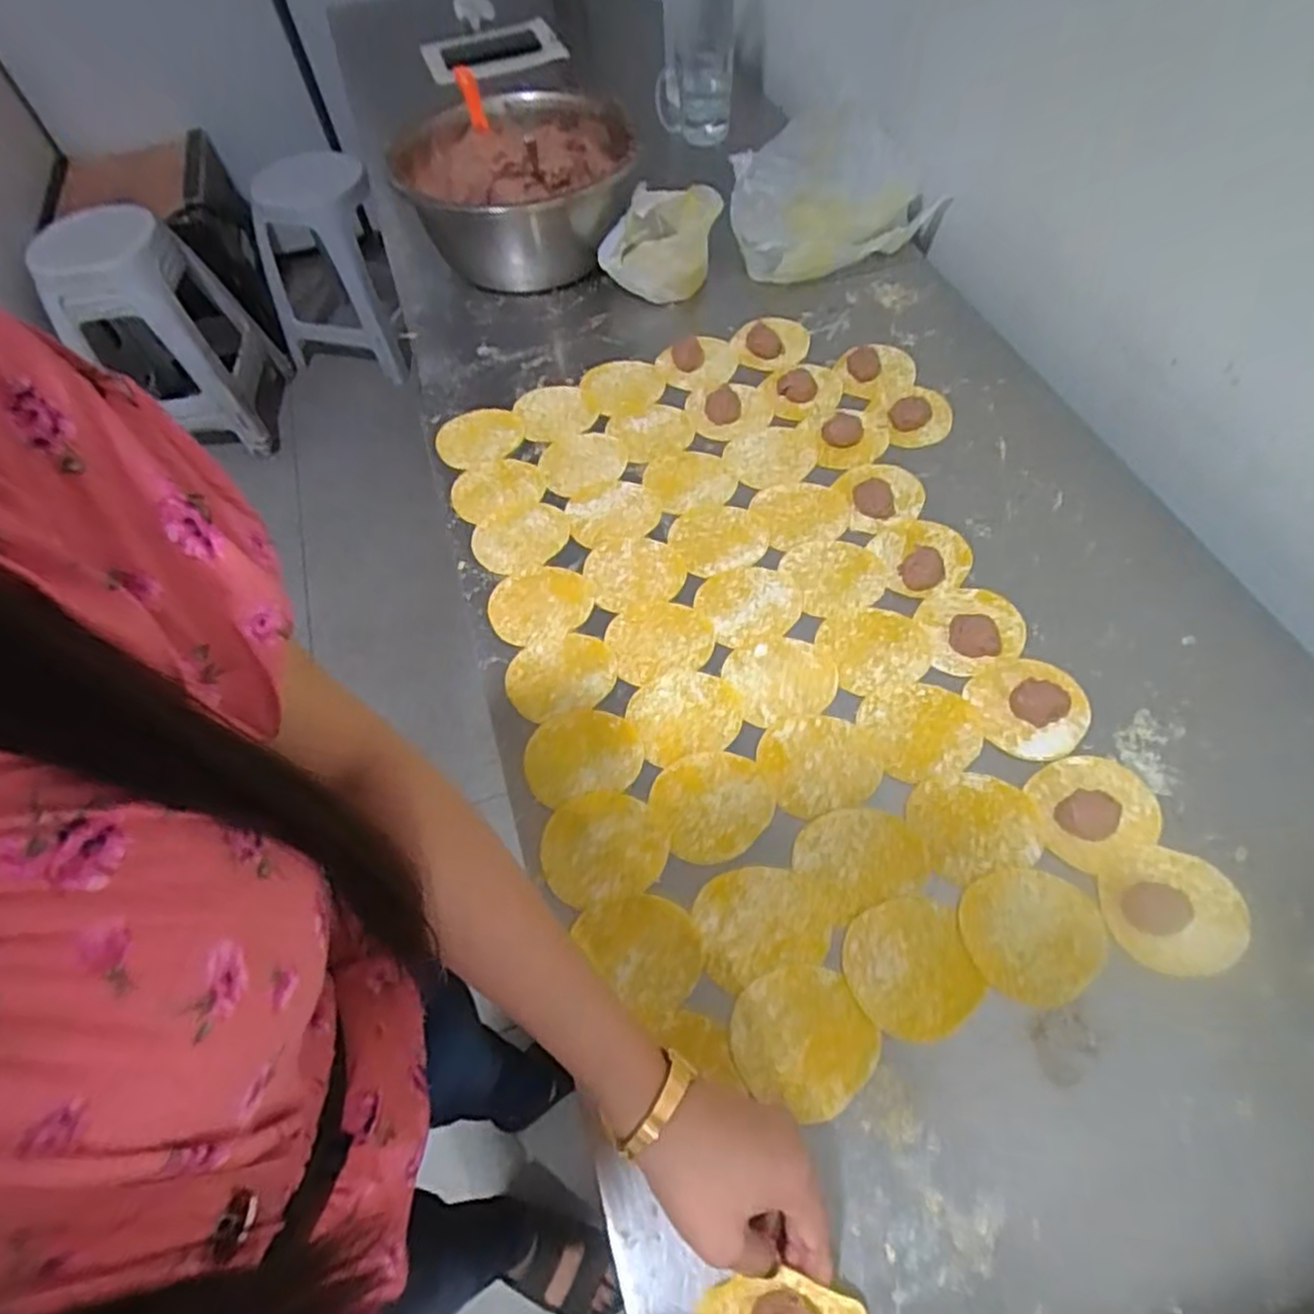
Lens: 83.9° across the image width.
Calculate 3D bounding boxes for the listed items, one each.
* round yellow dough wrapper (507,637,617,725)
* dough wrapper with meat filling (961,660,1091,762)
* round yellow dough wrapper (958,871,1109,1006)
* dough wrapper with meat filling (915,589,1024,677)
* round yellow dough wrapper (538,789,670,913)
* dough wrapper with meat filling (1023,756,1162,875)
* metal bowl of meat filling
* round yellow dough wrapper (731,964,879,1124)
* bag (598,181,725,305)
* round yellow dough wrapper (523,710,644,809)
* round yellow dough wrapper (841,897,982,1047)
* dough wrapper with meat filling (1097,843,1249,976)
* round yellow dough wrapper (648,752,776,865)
[{"bbox_3d":[-0.077,0.015,0.588,0.086,0.004,0.068,-19,60,-7],"label":"round yellow dough wrapper"},{"bbox_3d":[0.278,0.035,0.538,0.079,0.020,0.075,-2,59,3],"label":"dough wrapper with meat filling"},{"bbox_3d":[0.240,0.176,0.466,0.090,0.005,0.077,-19,60,-7],"label":"round yellow dough wrapper"},{"bbox_3d":[0.250,-0.025,0.584,0.084,0.013,0.075,-25,61,-10],"label":"dough wrapper with meat filling"},{"bbox_3d":[-0.037,0.132,0.511,0.086,0.010,0.075,-19,62,-10],"label":"round yellow dough wrapper"},{"bbox_3d":[0.297,0.100,0.498,0.086,0.011,0.071,-23,61,-9],"label":"dough wrapper with meat filling"},{"bbox_3d":[-0.169,-0.575,0.892,0.275,0.122,0.302,-2,59,3],"label":"metal bowl of meat filling"},{"bbox_3d":[0.087,0.231,0.439,0.080,0.004,0.078,-2,59,3],"label":"round yellow dough wrapper"},{"bbox_3d":[0.006,-0.463,0.822,0.130,0.096,0.067,9,61,9],"label":"bag"},{"bbox_3d":[-0.056,0.074,0.552,0.086,0.006,0.070,-15,60,-4],"label":"round yellow dough wrapper"},{"bbox_3d":[0.158,0.193,0.456,0.079,0.004,0.078,-2,59,3],"label":"round yellow dough wrapper"},{"bbox_3d":[0.331,0.162,0.468,0.087,0.005,0.075,2,60,5],"label":"dough wrapper with meat filling"},{"bbox_3d":[0.041,0.105,0.525,0.080,0.008,0.077,-3,60,5],"label":"round yellow dough wrapper"}]

